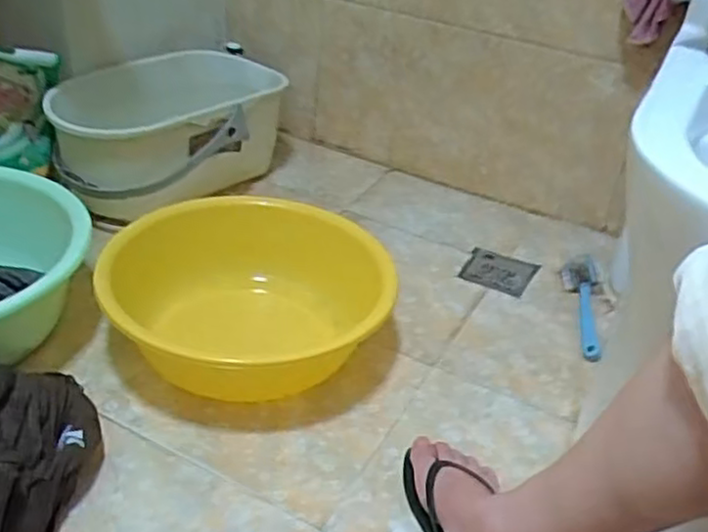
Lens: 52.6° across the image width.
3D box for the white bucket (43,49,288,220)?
[{"bbox_3d":[-0.257,-0.198,1.069,0.353,0.178,0.152,-17,41,-32],"label":"white bucket"}]

